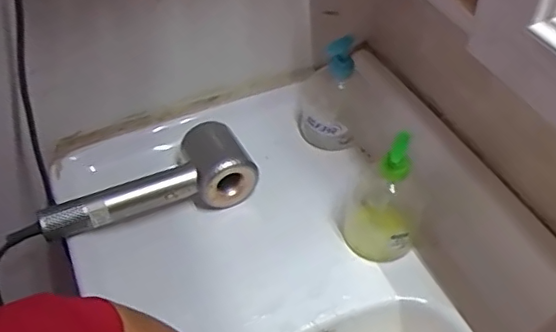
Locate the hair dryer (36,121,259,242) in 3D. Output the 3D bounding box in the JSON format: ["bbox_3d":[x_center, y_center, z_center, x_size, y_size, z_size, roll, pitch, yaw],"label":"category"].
[{"bbox_3d":[-0.157,0.027,0.717,0.253,0.079,0.087,-16,49,-13],"label":"hair dryer"}]

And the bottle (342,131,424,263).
[{"bbox_3d":[0.117,0.032,0.638,0.087,0.169,0.067,13,49,13],"label":"bottle"}]

